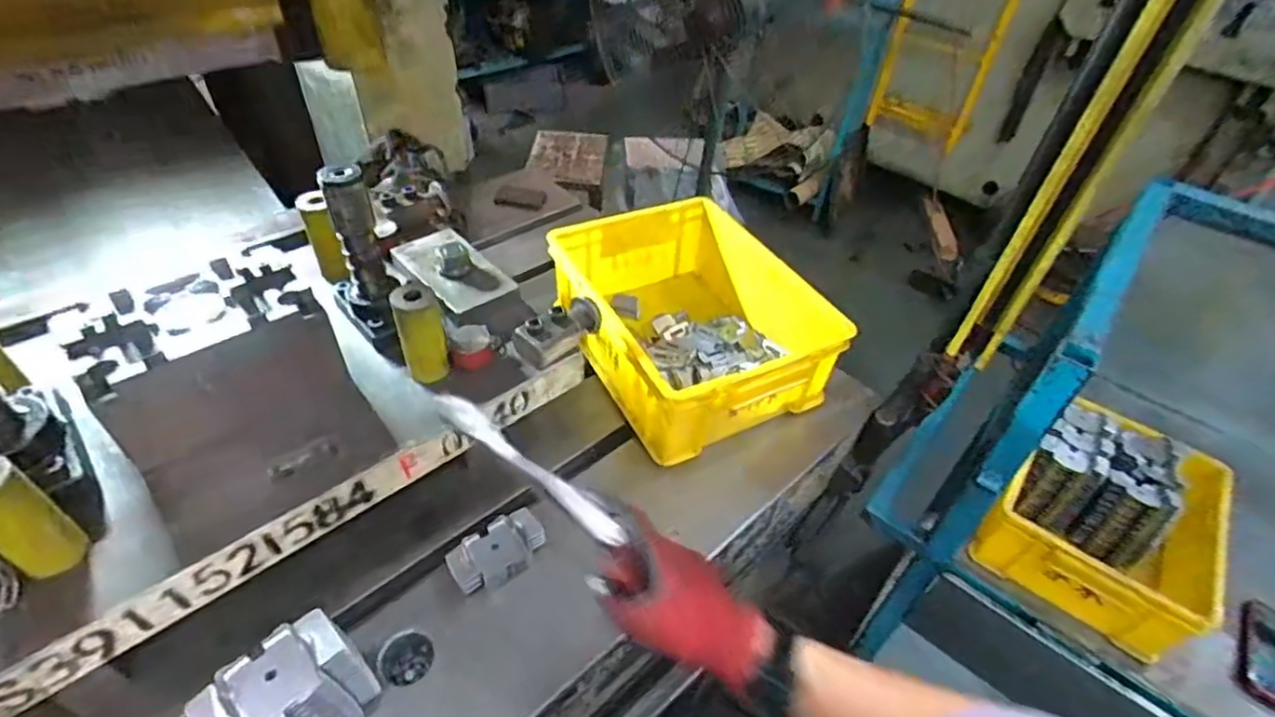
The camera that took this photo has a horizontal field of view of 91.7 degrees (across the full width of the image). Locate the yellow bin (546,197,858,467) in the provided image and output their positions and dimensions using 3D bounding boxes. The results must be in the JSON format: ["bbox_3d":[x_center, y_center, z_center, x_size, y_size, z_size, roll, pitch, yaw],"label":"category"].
[{"bbox_3d":[0.064,-0.044,0.817,0.257,0.149,0.341,-19,49,-23],"label":"yellow bin"}]

